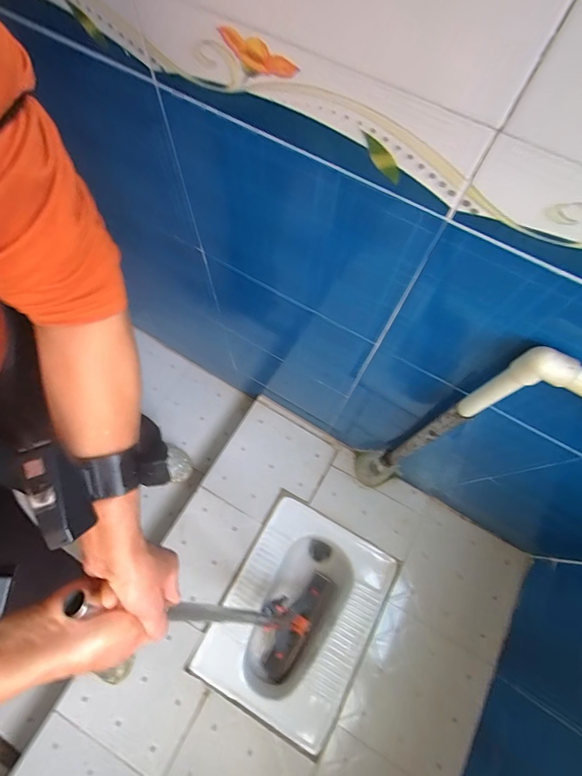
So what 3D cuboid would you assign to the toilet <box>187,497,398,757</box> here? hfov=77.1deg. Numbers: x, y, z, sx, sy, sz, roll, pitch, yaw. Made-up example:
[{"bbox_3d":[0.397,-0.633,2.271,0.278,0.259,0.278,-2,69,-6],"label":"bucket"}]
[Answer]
[{"bbox_3d":[0.020,0.628,1.049,0.377,0.179,0.491,29,71,9],"label":"toilet"}]

